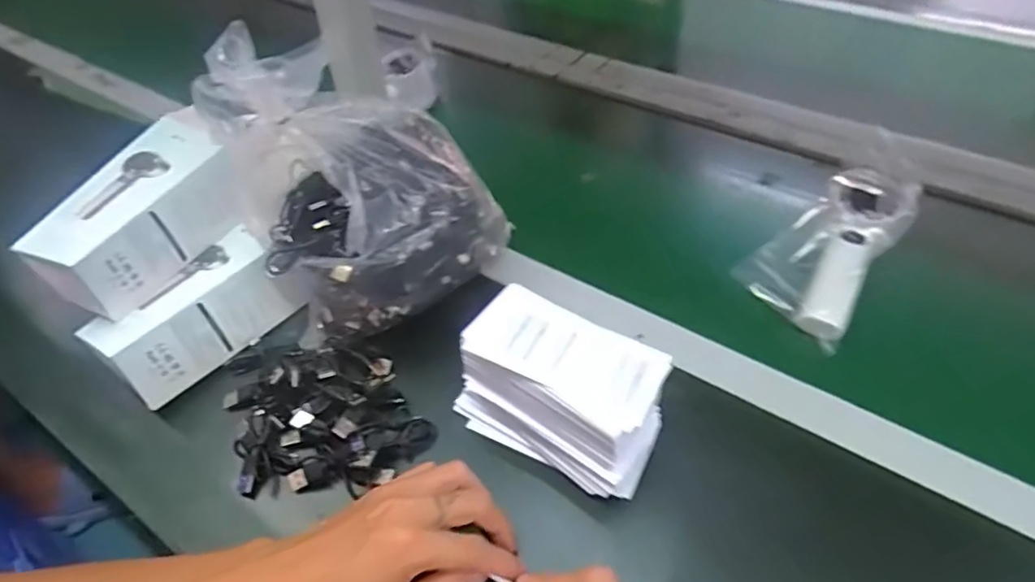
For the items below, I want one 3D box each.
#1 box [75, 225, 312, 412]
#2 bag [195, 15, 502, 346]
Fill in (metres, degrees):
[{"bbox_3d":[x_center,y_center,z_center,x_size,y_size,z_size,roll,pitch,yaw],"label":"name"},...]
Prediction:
[{"bbox_3d":[-0.250,0.016,0.480,0.070,0.057,0.151,29,54,27],"label":"box"},{"bbox_3d":[-0.114,-0.088,0.464,0.191,0.194,0.162,-34,53,-26],"label":"bag"}]

